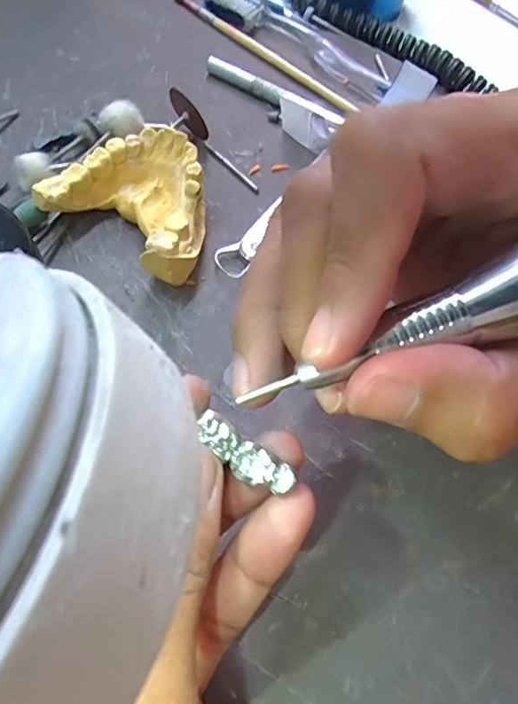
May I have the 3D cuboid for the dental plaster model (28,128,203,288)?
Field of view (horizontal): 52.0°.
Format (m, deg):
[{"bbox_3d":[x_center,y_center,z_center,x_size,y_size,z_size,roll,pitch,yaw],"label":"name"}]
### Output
[{"bbox_3d":[-0.045,-0.059,0.214,0.064,0.027,0.053,28,62,11],"label":"dental plaster model"}]

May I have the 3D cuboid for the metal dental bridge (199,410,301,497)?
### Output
[{"bbox_3d":[-0.003,0.023,0.120,0.023,0.004,0.007,37,65,1],"label":"metal dental bridge"}]

